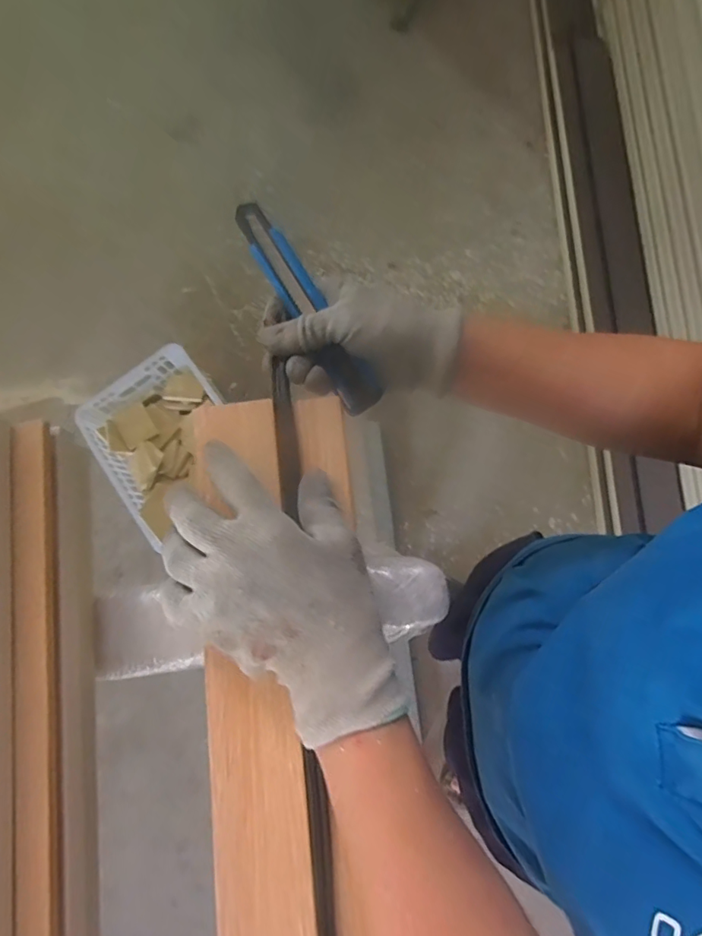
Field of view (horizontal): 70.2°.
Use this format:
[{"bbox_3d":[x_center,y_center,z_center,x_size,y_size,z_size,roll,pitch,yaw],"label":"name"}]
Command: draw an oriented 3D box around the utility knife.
[{"bbox_3d":[-0.031,-0.114,0.356,0.025,0.024,0.166,-33,94,-5],"label":"utility knife"}]

